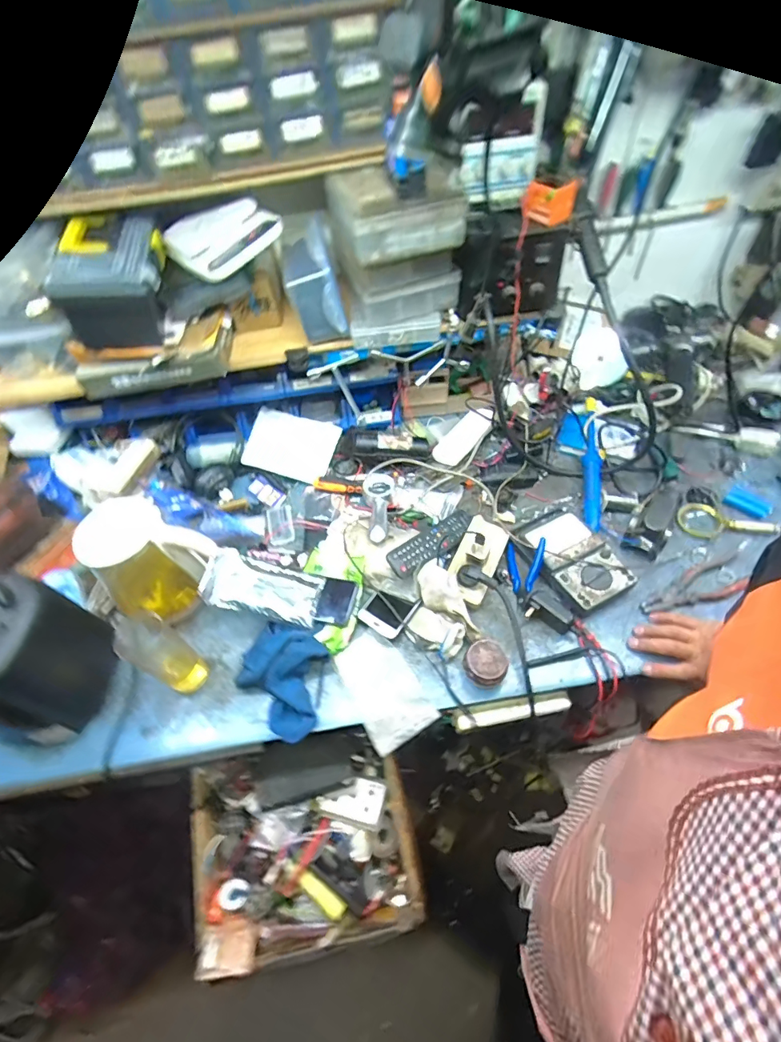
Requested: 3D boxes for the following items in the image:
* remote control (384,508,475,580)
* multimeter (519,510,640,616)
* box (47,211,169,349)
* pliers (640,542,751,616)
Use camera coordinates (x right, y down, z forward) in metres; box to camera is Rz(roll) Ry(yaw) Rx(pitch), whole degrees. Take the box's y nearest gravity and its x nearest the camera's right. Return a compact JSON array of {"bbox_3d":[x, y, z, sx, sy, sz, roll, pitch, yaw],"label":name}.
[{"bbox_3d":[0.075,0.036,0.787,0.197,0.022,0.051,-31,71,-35],"label":"remote control"},{"bbox_3d":[0.303,0.054,0.767,0.123,0.038,0.195,-25,54,-13],"label":"multimeter"},{"bbox_3d":[-0.416,-0.369,0.703,0.134,0.126,0.184,-12,52,-4],"label":"box"},{"bbox_3d":[0.506,0.102,0.740,0.228,0.014,0.066,-19,53,-9],"label":"pliers"}]

